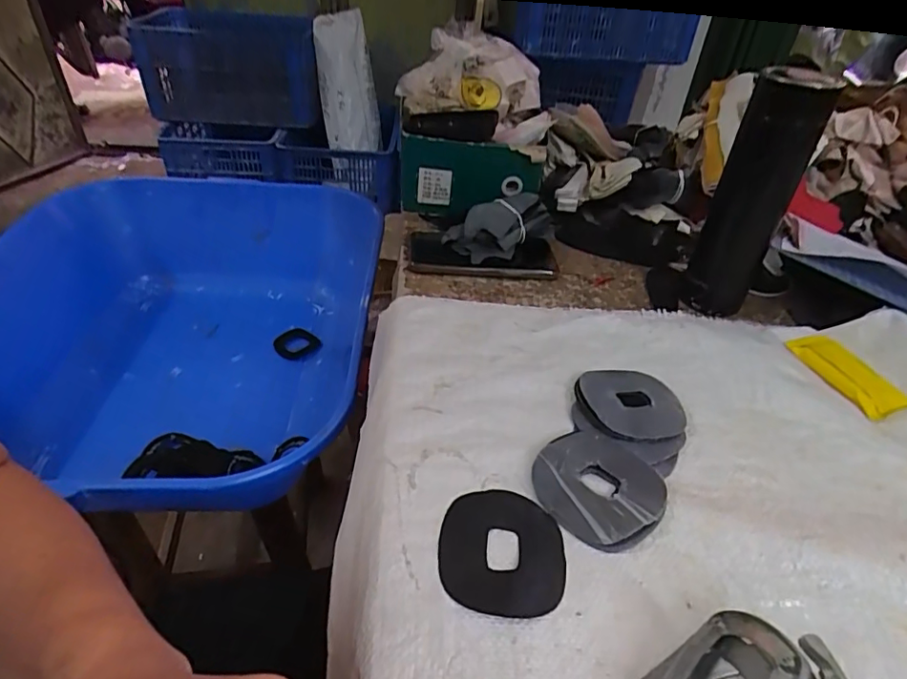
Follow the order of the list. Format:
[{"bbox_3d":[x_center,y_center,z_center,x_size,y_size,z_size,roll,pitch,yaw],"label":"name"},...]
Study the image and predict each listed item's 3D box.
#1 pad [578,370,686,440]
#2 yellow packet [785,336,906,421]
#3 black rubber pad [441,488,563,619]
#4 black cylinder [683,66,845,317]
[{"bbox_3d":[0.143,0.049,0.433,0.081,0.011,0.076,-3,39,-10],"label":"pad"},{"bbox_3d":[0.352,0.028,0.486,0.044,0.013,0.100,-9,40,-18],"label":"yellow packet"},{"bbox_3d":[0.030,0.128,0.330,0.075,0.004,0.080,7,38,2],"label":"black rubber pad"},{"bbox_3d":[0.284,-0.132,0.516,0.067,0.218,0.065,24,42,22],"label":"black cylinder"}]

